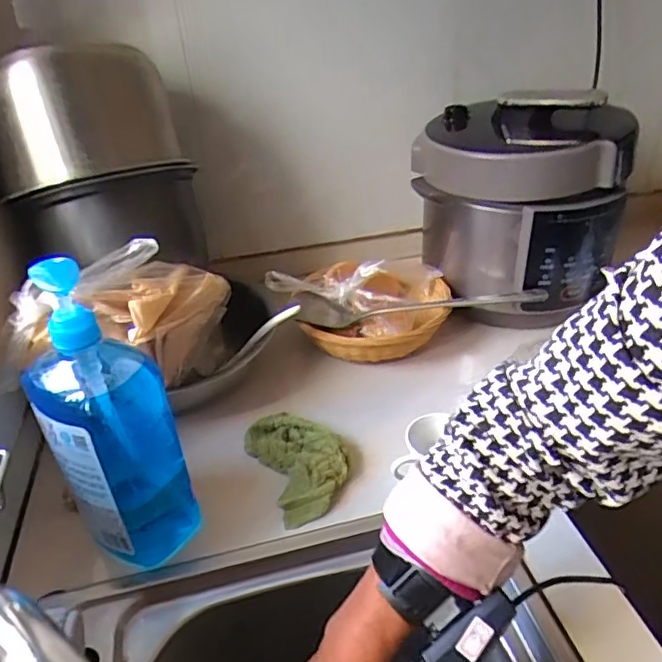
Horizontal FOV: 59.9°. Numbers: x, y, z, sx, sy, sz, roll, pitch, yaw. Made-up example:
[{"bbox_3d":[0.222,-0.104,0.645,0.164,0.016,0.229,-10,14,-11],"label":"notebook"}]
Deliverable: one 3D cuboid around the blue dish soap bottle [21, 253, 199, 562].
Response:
[{"bbox_3d":[-0.190,0.079,0.499,0.101,0.295,0.081,-23,39,-26],"label":"blue dish soap bottle"}]

